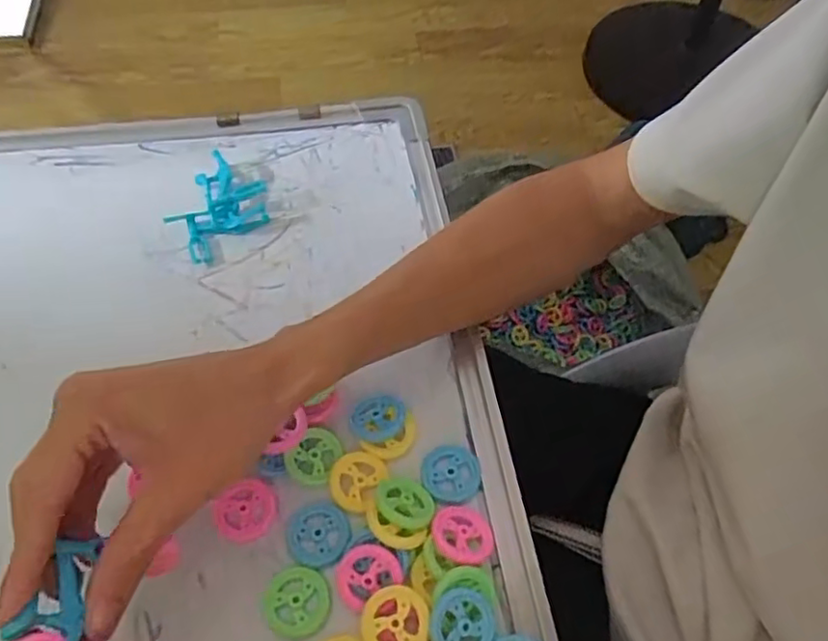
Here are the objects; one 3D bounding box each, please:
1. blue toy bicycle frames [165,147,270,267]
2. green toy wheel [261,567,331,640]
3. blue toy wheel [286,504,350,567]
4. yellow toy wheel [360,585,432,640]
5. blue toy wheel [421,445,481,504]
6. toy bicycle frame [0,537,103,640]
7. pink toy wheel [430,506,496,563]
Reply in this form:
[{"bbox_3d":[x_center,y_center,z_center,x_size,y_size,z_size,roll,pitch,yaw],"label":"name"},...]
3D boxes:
[{"bbox_3d":[-0.133,-0.076,0.418,0.063,0.012,0.071,35,61,20],"label":"blue toy bicycle frames"},{"bbox_3d":[-0.053,0.127,0.284,0.029,0.004,0.030,1,55,-1],"label":"green toy wheel"},{"bbox_3d":[-0.046,0.102,0.303,0.030,0.004,0.028,1,55,-1],"label":"blue toy wheel"},{"bbox_3d":[-0.008,0.130,0.271,0.029,0.004,0.029,1,55,-1],"label":"yellow toy wheel"},{"bbox_3d":[0.019,0.078,0.322,0.030,0.004,0.029,1,55,-1],"label":"blue toy wheel"},{"bbox_3d":[-0.132,0.104,0.231,0.022,0.014,0.050,-6,41,-6],"label":"toy bicycle frame"},{"bbox_3d":[0.022,0.101,0.298,0.027,0.007,0.030,-21,52,-29],"label":"pink toy wheel"}]

